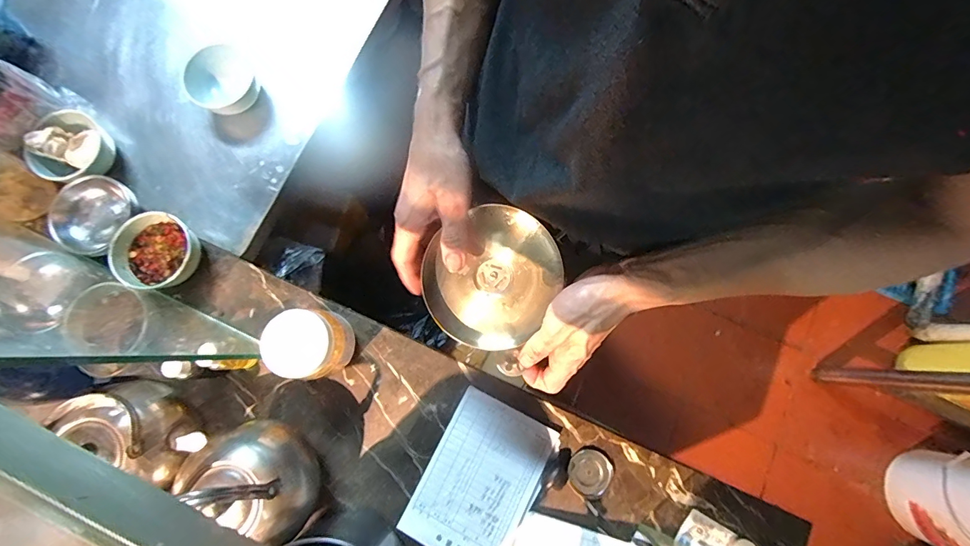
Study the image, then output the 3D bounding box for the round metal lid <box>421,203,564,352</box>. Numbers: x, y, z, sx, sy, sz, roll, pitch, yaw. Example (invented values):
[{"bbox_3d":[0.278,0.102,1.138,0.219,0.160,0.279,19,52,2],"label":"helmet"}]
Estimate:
[{"bbox_3d":[0.005,0.004,0.411,0.121,0.021,0.136,35,95,7],"label":"round metal lid"}]

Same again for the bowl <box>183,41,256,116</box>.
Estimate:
[{"bbox_3d":[-0.378,-0.276,0.618,0.097,0.046,0.099,0,80,0],"label":"bowl"}]

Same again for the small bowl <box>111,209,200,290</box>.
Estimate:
[{"bbox_3d":[-0.429,-0.027,0.570,0.095,0.068,0.095,0,80,0],"label":"small bowl"}]

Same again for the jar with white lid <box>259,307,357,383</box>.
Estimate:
[{"bbox_3d":[-0.205,0.086,0.509,0.080,0.091,0.076,0,80,0],"label":"jar with white lid"}]

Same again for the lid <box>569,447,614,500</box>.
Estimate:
[{"bbox_3d":[0.133,0.252,0.534,0.052,0.006,0.053,0,80,0],"label":"lid"}]

